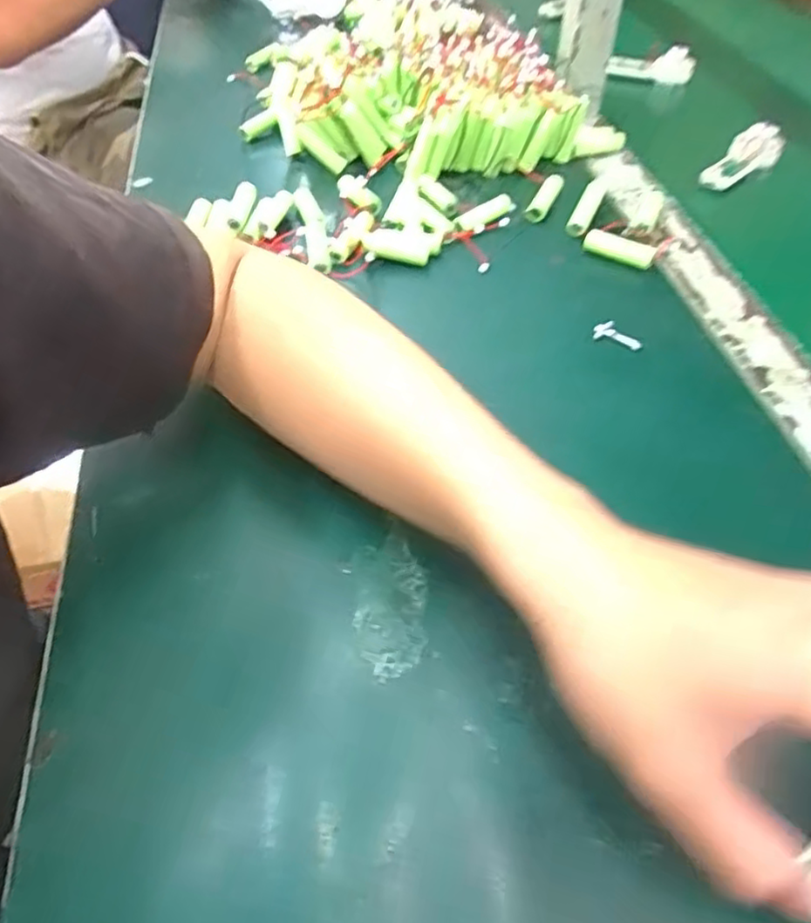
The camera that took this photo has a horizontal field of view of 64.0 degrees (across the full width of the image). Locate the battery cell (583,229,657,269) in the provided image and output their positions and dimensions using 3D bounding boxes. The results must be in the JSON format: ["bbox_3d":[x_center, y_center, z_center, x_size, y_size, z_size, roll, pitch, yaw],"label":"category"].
[{"bbox_3d":[0.157,-0.157,0.479,0.052,0.012,0.015,27,57,23],"label":"battery cell"}]

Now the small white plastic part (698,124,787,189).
[{"bbox_3d":[0.300,-0.271,0.577,0.091,0.027,0.034,-37,59,-11],"label":"small white plastic part"}]

